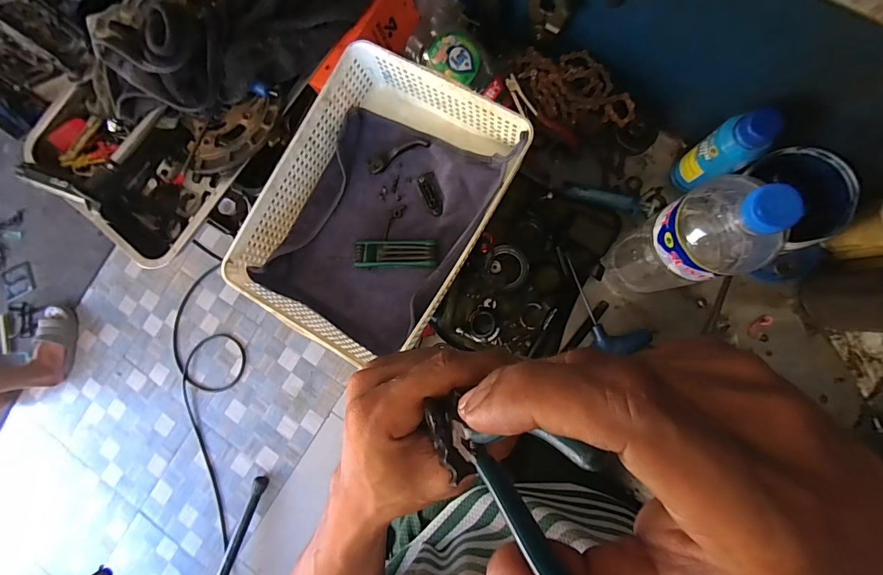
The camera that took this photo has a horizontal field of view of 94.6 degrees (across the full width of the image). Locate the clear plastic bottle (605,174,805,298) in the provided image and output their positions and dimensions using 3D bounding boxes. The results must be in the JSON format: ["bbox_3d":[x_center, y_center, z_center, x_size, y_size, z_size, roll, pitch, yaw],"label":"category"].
[{"bbox_3d":[0.224,-0.038,0.387,0.064,0.259,0.067,-1,85,7],"label":"clear plastic bottle"}]

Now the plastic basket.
[{"bbox_3d":[-0.076,-0.093,0.511,0.254,0.098,0.328,27,89,9],"label":"plastic basket"}]

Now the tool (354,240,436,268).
[{"bbox_3d":[-0.059,-0.043,0.525,0.103,0.017,0.033,-1,85,7],"label":"tool"}]

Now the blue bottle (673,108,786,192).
[{"bbox_3d":[0.297,-0.142,0.434,0.038,0.130,0.046,-34,81,3],"label":"blue bottle"}]

